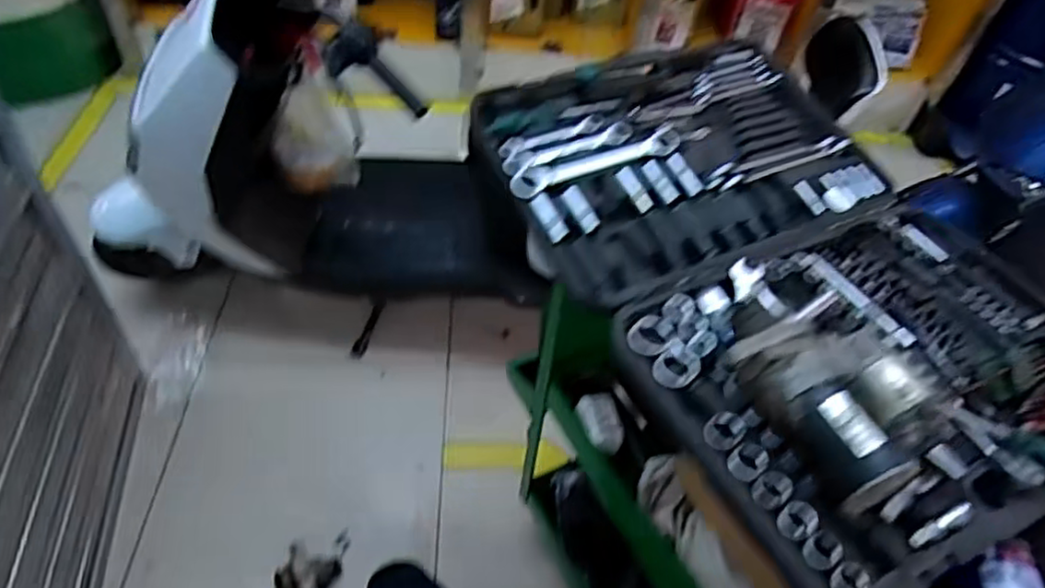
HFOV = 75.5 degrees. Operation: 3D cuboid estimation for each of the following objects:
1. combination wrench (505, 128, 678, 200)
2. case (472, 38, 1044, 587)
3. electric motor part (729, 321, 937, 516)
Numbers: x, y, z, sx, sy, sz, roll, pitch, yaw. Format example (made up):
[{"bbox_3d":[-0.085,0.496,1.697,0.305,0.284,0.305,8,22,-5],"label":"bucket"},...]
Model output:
[{"bbox_3d":[0.094,-0.161,0.841,0.228,0.015,0.034,-19,68,-19],"label":"combination wrench"},{"bbox_3d":[0.299,-0.072,0.775,0.493,0.098,0.702,-19,53,-22],"label":"case"},{"bbox_3d":[0.279,0.098,0.590,0.116,0.090,0.153,-18,53,-22],"label":"electric motor part"}]

